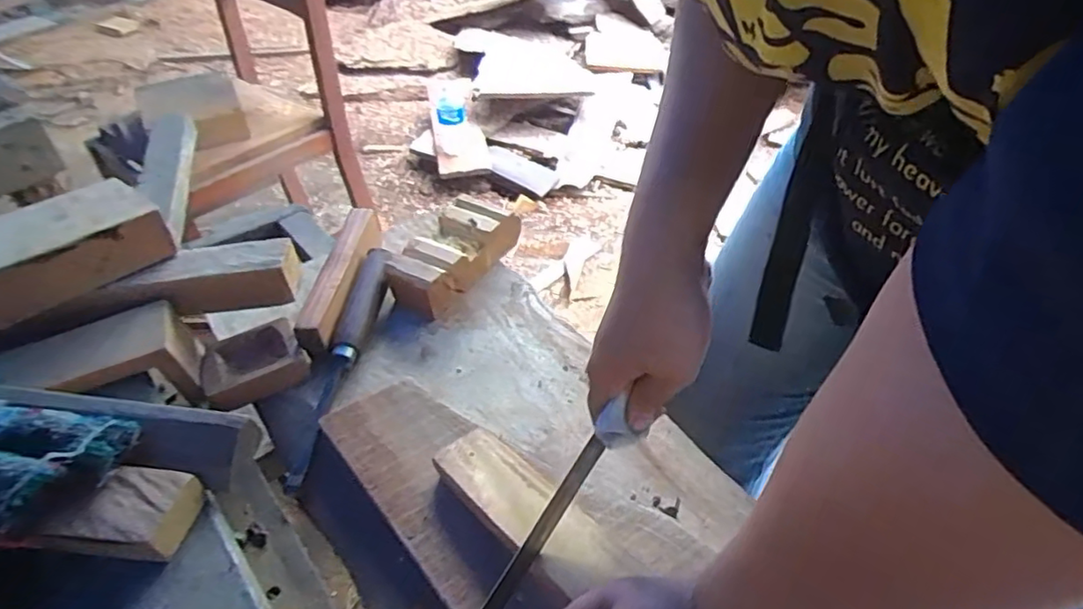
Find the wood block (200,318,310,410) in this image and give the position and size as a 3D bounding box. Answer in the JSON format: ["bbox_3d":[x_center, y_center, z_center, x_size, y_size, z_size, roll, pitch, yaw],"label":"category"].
[{"bbox_3d":[-0.257,0.051,0.555,0.082,0.027,0.064,-20,45,-19],"label":"wood block"}]

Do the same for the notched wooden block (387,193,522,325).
[{"bbox_3d":[-0.092,-0.052,0.644,0.073,0.052,0.147,22,48,24],"label":"notched wooden block"}]

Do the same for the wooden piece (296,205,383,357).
[{"bbox_3d":[-0.193,-0.031,0.607,0.033,0.036,0.171,3,43,6],"label":"wooden piece"}]

